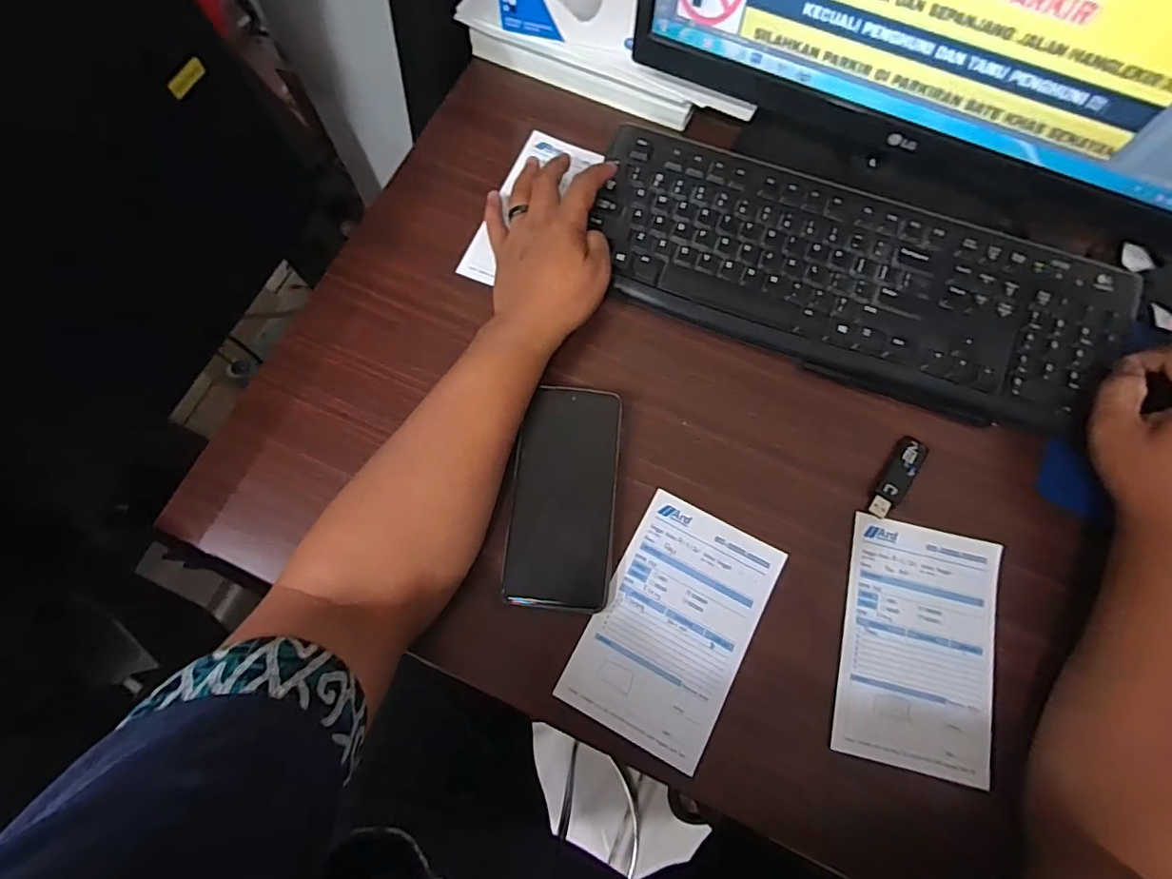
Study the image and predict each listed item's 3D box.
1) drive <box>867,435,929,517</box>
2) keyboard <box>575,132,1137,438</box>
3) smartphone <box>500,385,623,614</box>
[{"bbox_3d":[0.238,0.028,0.406,0.020,0.012,0.071,34,80,8],"label":"drive"},{"bbox_3d":[0.210,-0.133,0.443,0.415,0.023,0.156,21,79,6],"label":"keyboard"},{"bbox_3d":[-0.016,0.042,0.402,0.075,0.010,0.163,5,78,2],"label":"smartphone"}]

